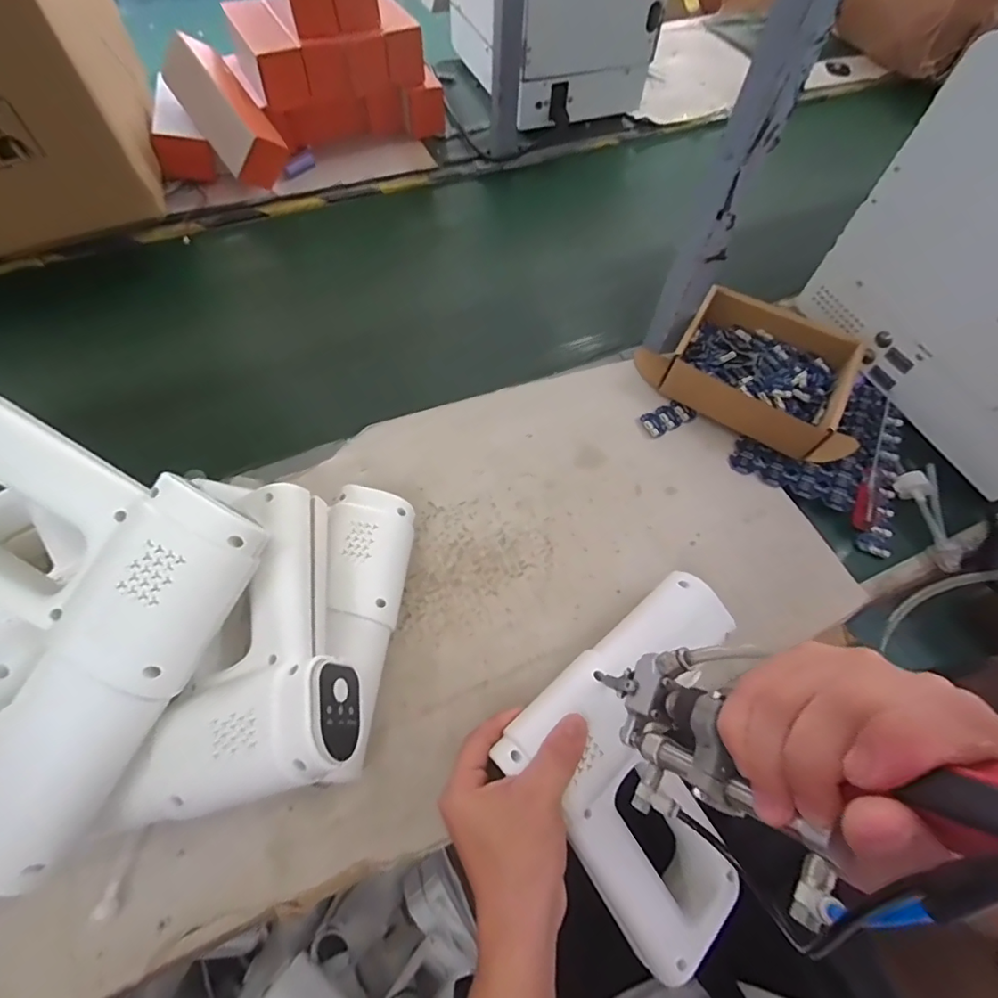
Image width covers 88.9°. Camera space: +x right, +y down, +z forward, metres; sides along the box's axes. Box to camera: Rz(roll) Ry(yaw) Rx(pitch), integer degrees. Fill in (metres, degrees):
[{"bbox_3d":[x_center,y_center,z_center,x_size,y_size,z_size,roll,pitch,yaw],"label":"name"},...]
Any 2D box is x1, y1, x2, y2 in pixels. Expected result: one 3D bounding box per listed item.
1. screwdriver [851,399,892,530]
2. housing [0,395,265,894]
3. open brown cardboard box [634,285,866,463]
[{"bbox_3d":[0.382,-0.042,0.521,0.019,0.017,0.166,24,64,9],"label":"screwdriver"},{"bbox_3d":[-0.256,0.063,0.269,0.179,0.086,0.206,23,64,9],"label":"housing"},{"bbox_3d":[0.278,-0.140,0.548,0.234,0.056,0.149,29,65,11],"label":"open brown cardboard box"}]

